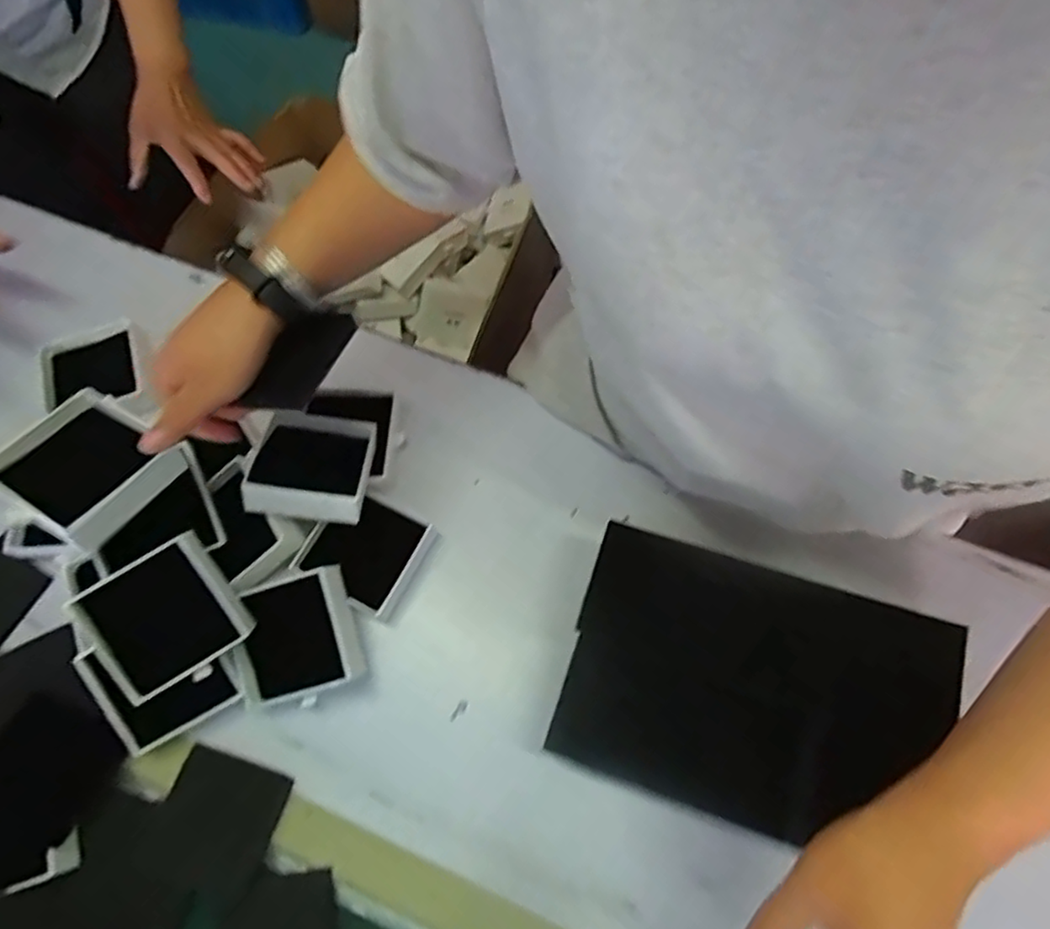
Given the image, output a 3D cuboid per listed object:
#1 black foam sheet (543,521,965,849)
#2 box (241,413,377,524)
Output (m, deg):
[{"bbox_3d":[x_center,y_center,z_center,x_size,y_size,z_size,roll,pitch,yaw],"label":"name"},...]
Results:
[{"bbox_3d":[0.148,0.148,0.433,0.234,0.011,0.159,16,75,11],"label":"black foam sheet"},{"bbox_3d":[-0.175,0.000,0.533,0.093,0.030,0.089,9,46,-11],"label":"box"}]

